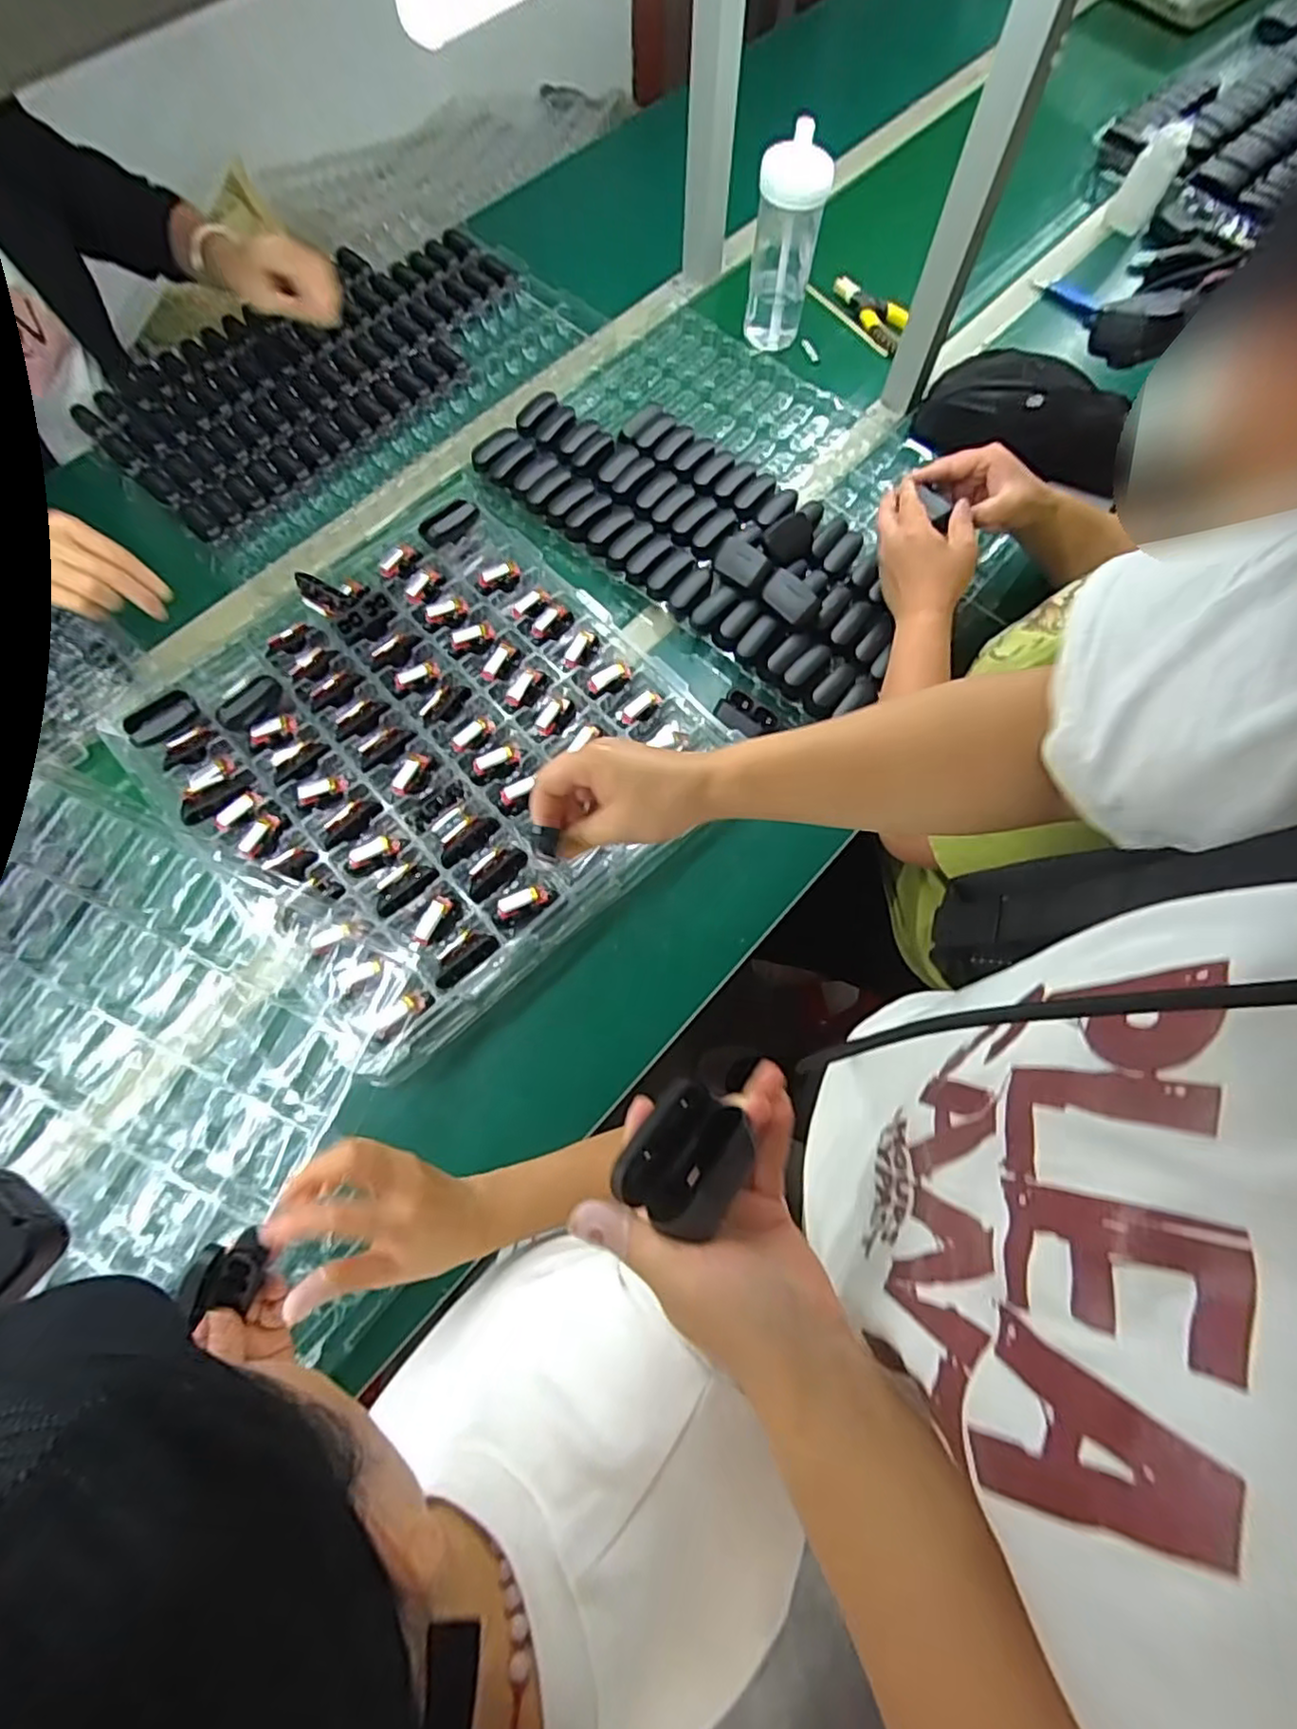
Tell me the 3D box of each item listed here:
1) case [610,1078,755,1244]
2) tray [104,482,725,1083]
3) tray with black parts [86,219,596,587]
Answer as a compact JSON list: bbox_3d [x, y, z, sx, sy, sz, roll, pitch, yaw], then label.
[{"bbox_3d":[0.019,0.134,0.312,0.052,0.026,0.057,29,70,8],"label":"case"},{"bbox_3d":[-0.222,-0.123,0.677,0.449,0.044,0.484,-40,76,-16],"label":"tray"},{"bbox_3d":[-0.386,-0.626,0.870,0.335,0.046,0.575,41,75,12],"label":"tray with black parts"}]

